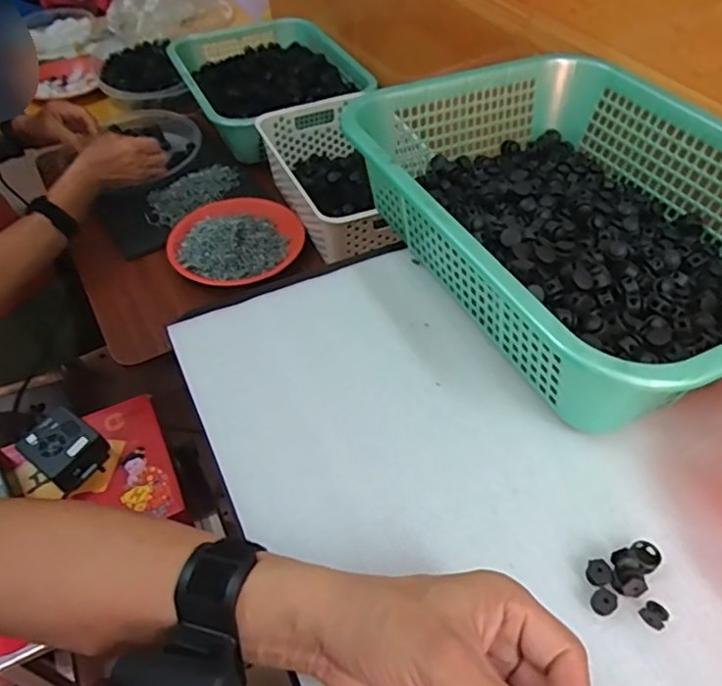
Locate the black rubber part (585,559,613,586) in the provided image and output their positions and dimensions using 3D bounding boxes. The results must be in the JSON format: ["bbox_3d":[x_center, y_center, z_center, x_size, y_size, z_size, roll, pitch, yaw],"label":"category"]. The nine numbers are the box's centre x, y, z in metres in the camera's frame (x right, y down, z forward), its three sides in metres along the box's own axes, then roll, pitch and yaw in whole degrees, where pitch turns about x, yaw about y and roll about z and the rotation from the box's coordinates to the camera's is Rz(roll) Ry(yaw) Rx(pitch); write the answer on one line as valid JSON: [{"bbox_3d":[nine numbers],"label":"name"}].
[{"bbox_3d":[0.138,0.134,0.350,0.014,0.010,0.013,24,56,23],"label":"black rubber part"}]

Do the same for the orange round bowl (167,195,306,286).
[{"bbox_3d":[-0.187,-0.165,0.884,0.185,0.053,0.185,-2,50,2],"label":"orange round bowl"}]

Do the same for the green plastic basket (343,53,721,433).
[{"bbox_3d":[0.190,-0.115,0.496,0.296,0.096,0.385,-23,52,-14],"label":"green plastic basket"}]

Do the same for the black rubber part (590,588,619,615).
[{"bbox_3d":[0.137,0.146,0.340,0.013,0.009,0.013,-3,50,3],"label":"black rubber part"}]

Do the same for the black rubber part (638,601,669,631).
[{"bbox_3d":[0.163,0.151,0.334,0.013,0.009,0.011,35,61,29],"label":"black rubber part"}]

